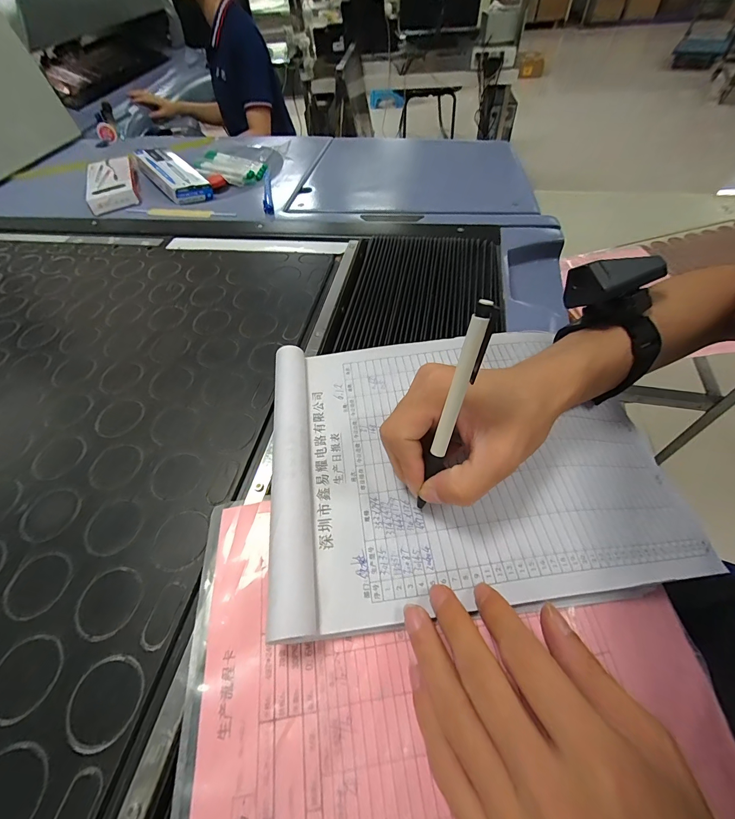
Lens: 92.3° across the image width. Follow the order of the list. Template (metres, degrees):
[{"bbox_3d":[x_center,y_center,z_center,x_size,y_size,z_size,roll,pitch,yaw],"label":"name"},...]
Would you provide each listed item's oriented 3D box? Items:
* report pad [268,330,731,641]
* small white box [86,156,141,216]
[{"bbox_3d":[0.081,0.028,0.270,0.291,0.061,0.215,-10,53,-2],"label":"report pad"},{"bbox_3d":[-0.434,-0.381,0.601,0.074,0.034,0.155,-23,54,-12],"label":"small white box"}]

